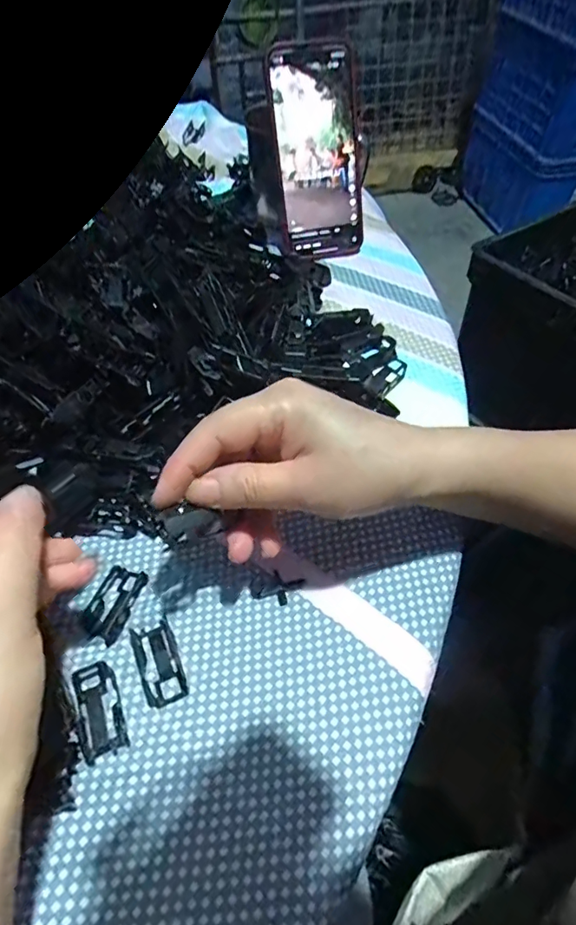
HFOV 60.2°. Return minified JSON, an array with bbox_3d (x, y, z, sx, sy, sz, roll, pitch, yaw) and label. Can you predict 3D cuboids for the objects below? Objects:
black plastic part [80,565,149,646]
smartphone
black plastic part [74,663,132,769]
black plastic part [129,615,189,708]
[{"bbox_3d":[-0.093,0.074,0.266,0.023,0.004,0.039,16,55,13],"label":"black plastic part"},{"bbox_3d":[0.026,-0.266,0.432,0.072,0.158,0.009,-13,25,-9],"label":"smartphone"},{"bbox_3d":[-0.089,0.115,0.232,0.019,0.007,0.041,-22,56,-15],"label":"black plastic part"},{"bbox_3d":[-0.064,0.099,0.247,0.019,0.005,0.040,-21,55,-14],"label":"black plastic part"}]

